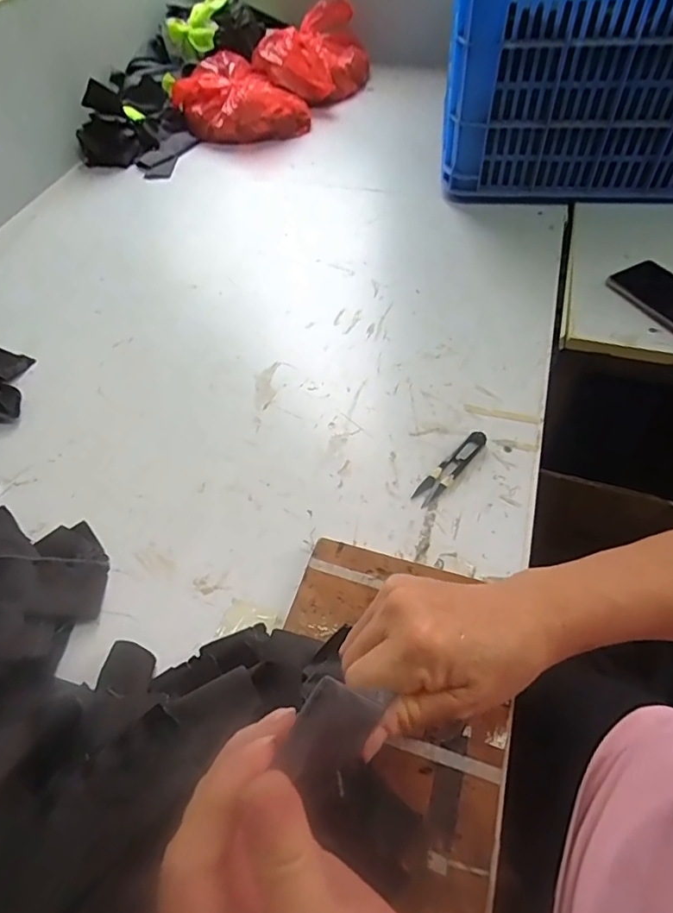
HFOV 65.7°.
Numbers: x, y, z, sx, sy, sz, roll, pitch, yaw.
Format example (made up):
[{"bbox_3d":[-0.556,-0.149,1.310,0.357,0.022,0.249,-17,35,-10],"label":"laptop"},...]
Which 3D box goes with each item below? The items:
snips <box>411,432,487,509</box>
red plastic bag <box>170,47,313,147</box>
[{"bbox_3d":[0.113,0.010,0.510,0.021,0.008,0.100,37,64,27],"label":"snips"},{"bbox_3d":[-0.185,-0.669,0.984,0.193,0.094,0.204,-25,56,-15],"label":"red plastic bag"}]

